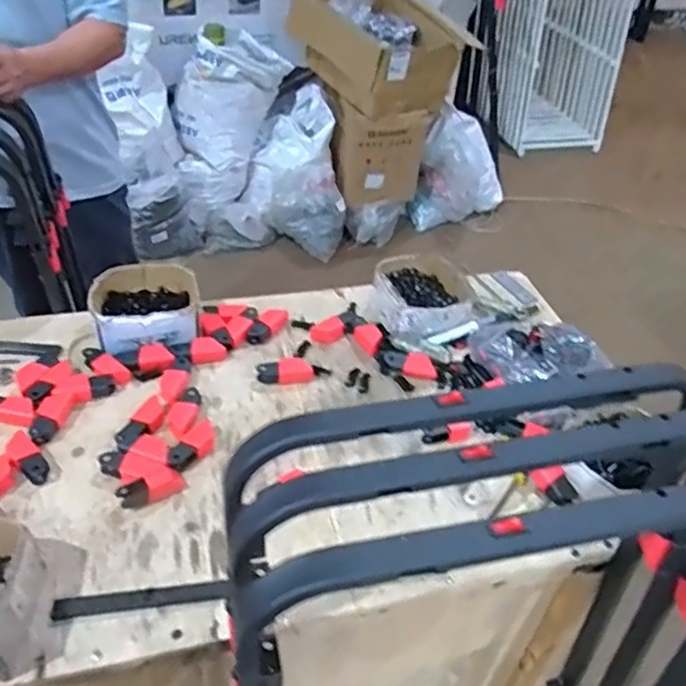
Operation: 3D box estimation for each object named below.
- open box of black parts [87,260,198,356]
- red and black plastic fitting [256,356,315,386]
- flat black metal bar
[{"bbox_3d":[-0.327,-0.060,1.094,0.171,0.069,0.170,-5,42,-12],"label":"open box of black parts"},{"bbox_3d":[-0.090,0.043,1.032,0.087,0.024,0.040,0,42,-7],"label":"red and black plastic fitting"},{"bbox_3d":[-0.227,0.292,0.750,0.194,0.010,0.022,-3,42,-10],"label":"flat black metal bar"}]

